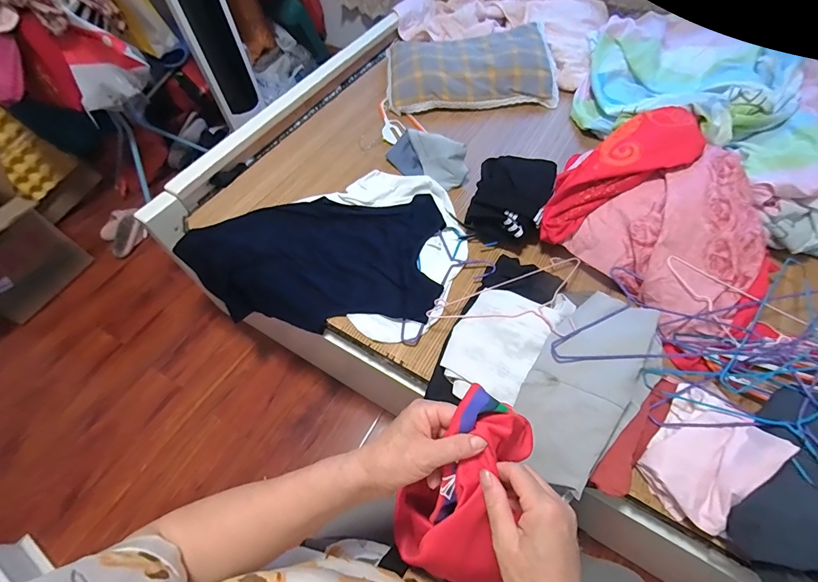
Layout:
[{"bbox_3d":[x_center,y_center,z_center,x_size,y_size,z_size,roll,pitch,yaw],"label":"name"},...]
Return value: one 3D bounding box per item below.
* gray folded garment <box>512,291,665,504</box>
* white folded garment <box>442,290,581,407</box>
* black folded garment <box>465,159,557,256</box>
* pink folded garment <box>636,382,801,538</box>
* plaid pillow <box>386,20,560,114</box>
[{"bbox_3d":[0.303,0.147,0.624,0.167,0.053,0.351,35,66,22],"label":"gray folded garment"},{"bbox_3d":[0.175,0.081,0.703,0.161,0.042,0.275,34,65,21],"label":"white folded garment"},{"bbox_3d":[0.245,-0.230,0.880,0.171,0.121,0.226,16,60,13],"label":"black folded garment"},{"bbox_3d":[0.479,0.253,0.596,0.207,0.084,0.136,-40,64,-20],"label":"pink folded garment"},{"bbox_3d":[0.198,-0.732,1.206,0.533,0.112,0.315,-1,58,2],"label":"plaid pillow"}]

